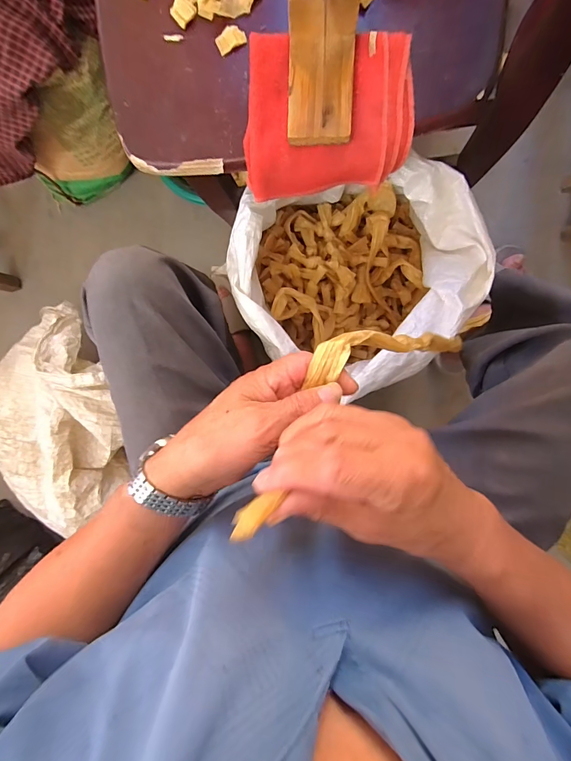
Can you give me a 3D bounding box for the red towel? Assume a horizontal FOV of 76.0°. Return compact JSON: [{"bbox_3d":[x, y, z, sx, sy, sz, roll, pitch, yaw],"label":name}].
[{"bbox_3d":[0.042,-0.265,0.368,0.166,0.041,0.137,-3,97,6],"label":"red towel"}]

